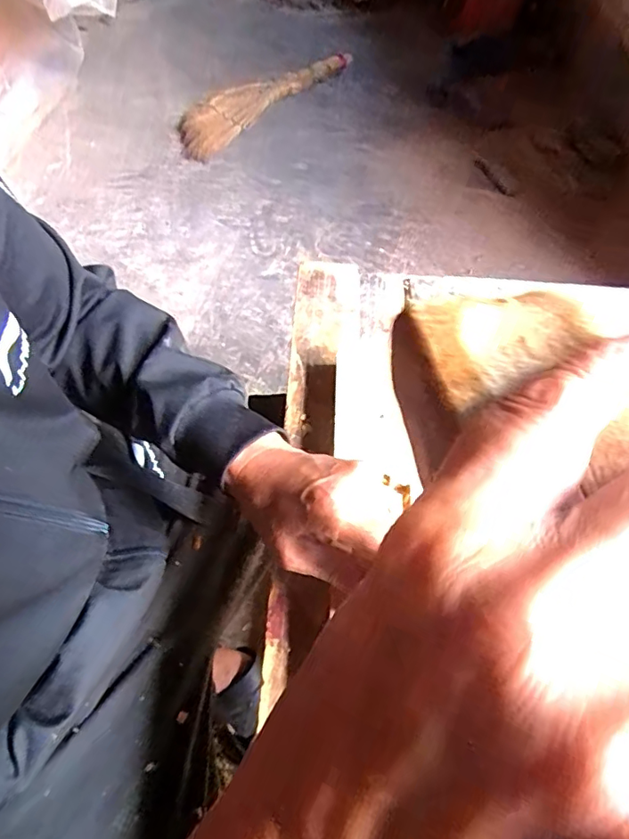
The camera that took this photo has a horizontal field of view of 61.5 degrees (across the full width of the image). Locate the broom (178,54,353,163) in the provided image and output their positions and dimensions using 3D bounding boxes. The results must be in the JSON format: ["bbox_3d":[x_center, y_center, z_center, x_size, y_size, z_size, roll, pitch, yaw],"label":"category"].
[{"bbox_3d":[-0.155,-0.988,1.618,0.204,0.065,0.688,39,63,19],"label":"broom"}]

